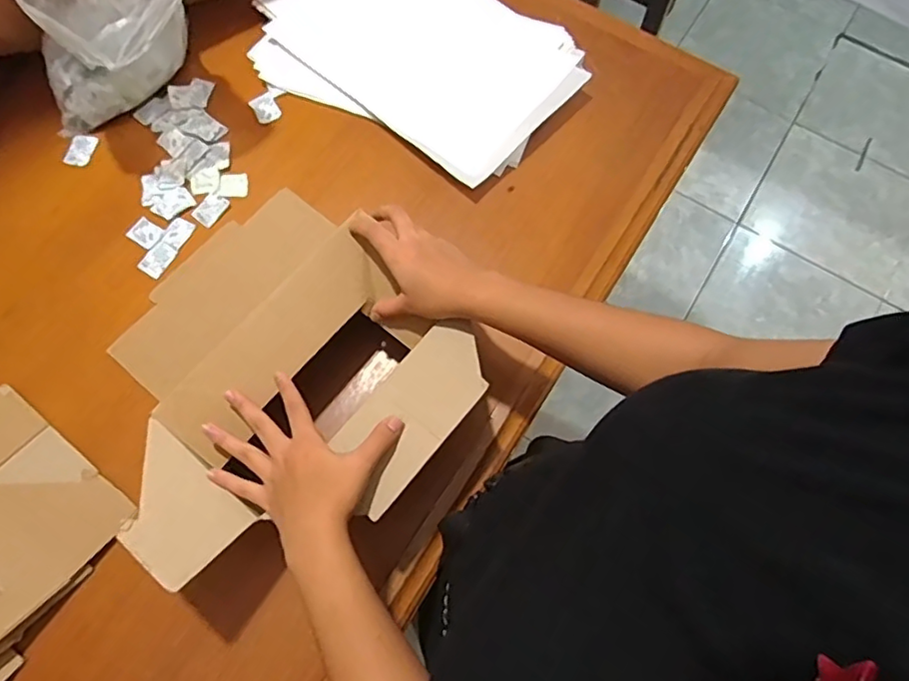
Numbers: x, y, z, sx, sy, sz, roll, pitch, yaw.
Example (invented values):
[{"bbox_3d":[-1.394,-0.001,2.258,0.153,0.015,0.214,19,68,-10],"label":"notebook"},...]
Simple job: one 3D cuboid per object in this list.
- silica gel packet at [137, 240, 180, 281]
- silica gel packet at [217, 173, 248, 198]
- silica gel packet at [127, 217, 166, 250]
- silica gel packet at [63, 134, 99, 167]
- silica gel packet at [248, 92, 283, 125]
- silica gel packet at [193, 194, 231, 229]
[{"bbox_3d":[-0.333,-0.092,0.650,0.029,0.004,0.041,34,75,9],"label":"silica gel packet"},{"bbox_3d":[-0.260,-0.183,0.684,0.032,0.004,0.032,-2,72,-2],"label":"silica gel packet"},{"bbox_3d":[-0.351,-0.122,0.661,0.039,0.004,0.029,32,74,9],"label":"silica gel packet"},{"bbox_3d":[-0.451,-0.230,0.701,0.031,0.005,0.042,13,72,3],"label":"silica gel packet"},{"bbox_3d":[-0.236,-0.290,0.722,0.029,0.004,0.043,-29,75,-10],"label":"silica gel packet"},{"bbox_3d":[-0.282,-0.153,0.671,0.027,0.004,0.040,37,75,10],"label":"silica gel packet"}]

